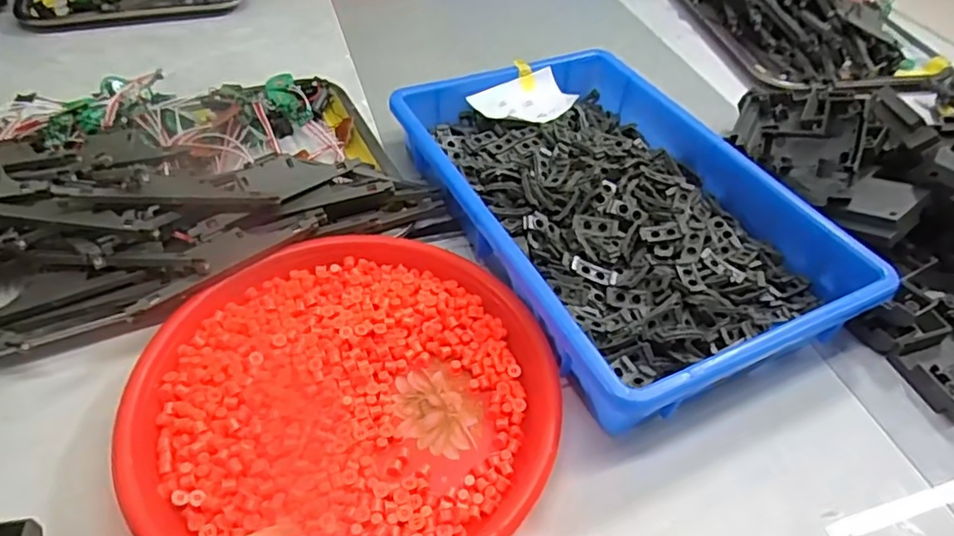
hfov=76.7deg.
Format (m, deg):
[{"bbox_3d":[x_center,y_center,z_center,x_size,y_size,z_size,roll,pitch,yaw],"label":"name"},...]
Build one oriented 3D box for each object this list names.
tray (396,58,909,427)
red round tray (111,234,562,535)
[{"bbox_3d":[0.104,-0.056,0.501,0.238,0.062,0.362,-19,51,-20],"label":"tray"},{"bbox_3d":[-0.078,0.072,0.388,0.247,0.032,0.228,2,47,-2],"label":"red round tray"}]

